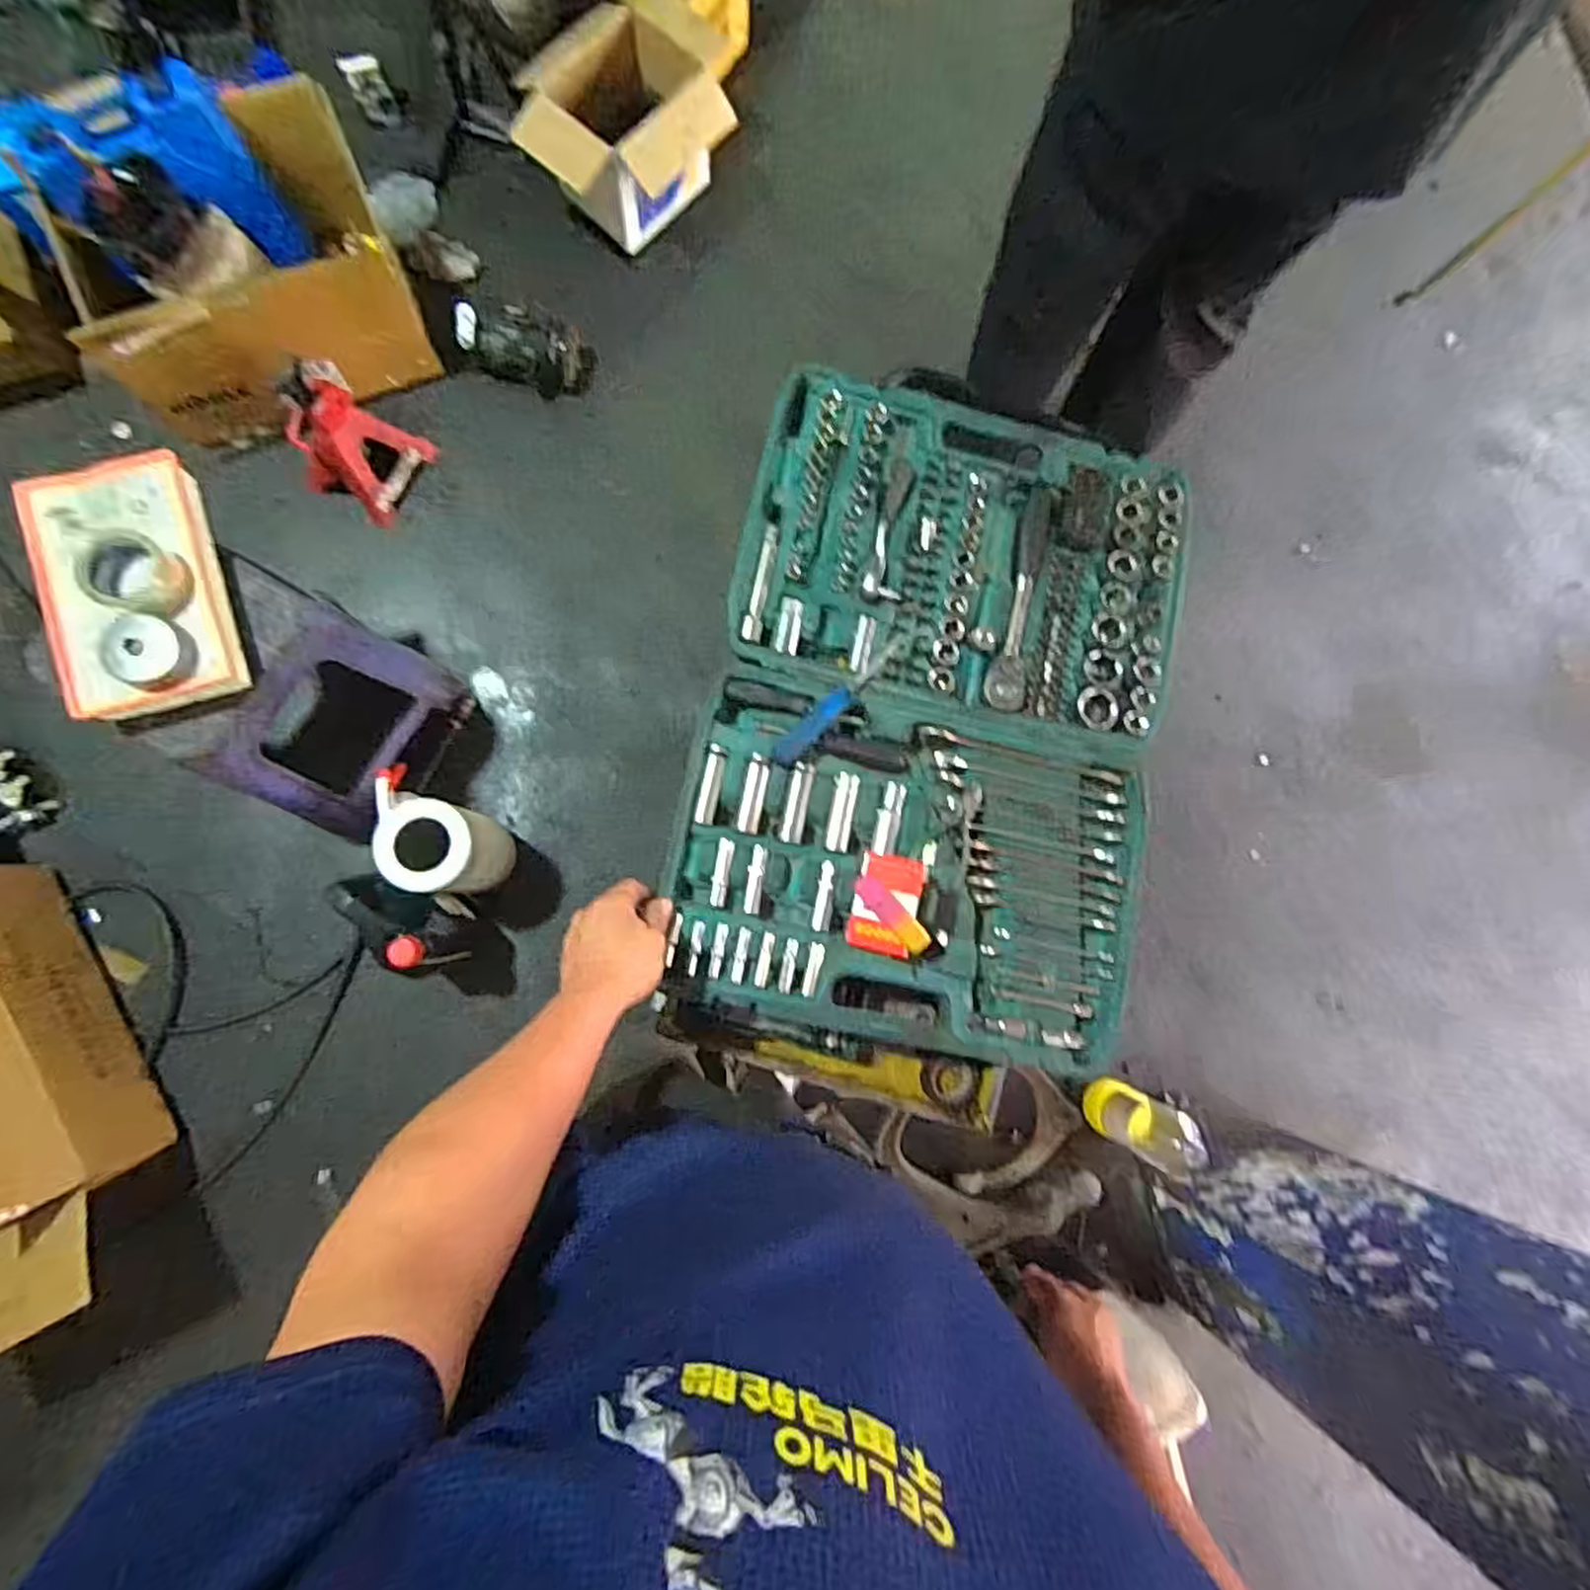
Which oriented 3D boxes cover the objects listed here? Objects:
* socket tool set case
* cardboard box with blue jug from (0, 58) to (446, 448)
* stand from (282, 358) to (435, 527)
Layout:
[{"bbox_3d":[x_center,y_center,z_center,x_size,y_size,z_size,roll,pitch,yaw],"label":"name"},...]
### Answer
[{"bbox_3d":[0.151,-0.093,0.766,0.453,0.051,0.656,13,82,-5],"label":"socket tool set case"},{"bbox_3d":[-0.984,-0.937,1.322,0.512,0.353,0.448,-23,86,-8],"label":"cardboard box with blue jug"},{"bbox_3d":[-0.839,-0.671,1.404,0.190,0.279,0.193,25,81,-3],"label":"stand"}]

